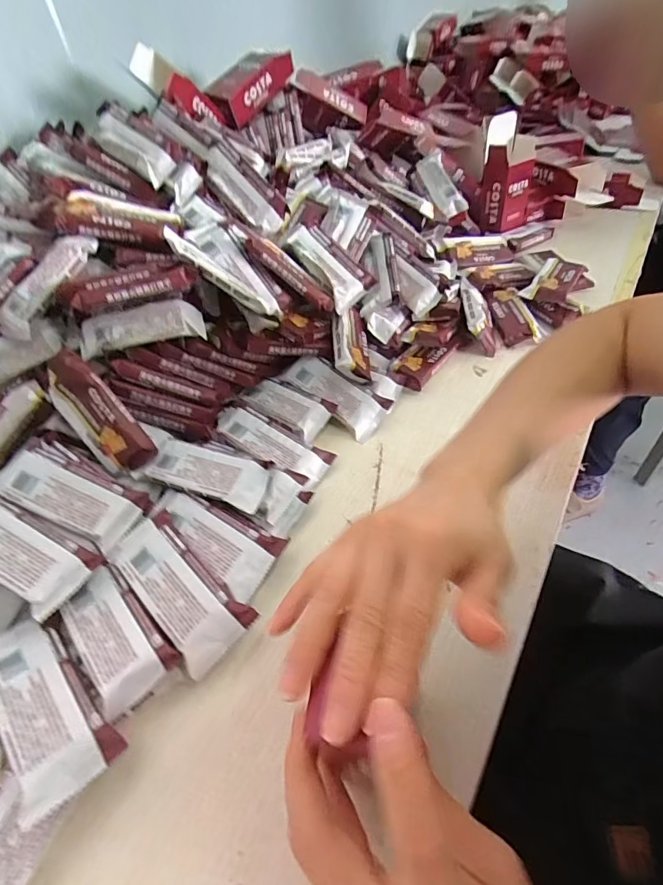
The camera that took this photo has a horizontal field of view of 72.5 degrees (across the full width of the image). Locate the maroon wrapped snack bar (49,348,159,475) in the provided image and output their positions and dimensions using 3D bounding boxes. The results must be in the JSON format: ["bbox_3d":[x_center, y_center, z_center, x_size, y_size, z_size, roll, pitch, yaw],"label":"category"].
[{"bbox_3d":[-0.201,-0.022,0.386,0.050,0.112,0.010,-36,5,15],"label":"maroon wrapped snack bar"}]

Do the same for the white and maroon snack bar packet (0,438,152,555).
[{"bbox_3d":[-0.206,0.037,0.359,0.112,0.014,0.053,27,52,5],"label":"white and maroon snack bar packet"}]

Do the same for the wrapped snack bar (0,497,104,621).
[{"bbox_3d":[-0.225,0.074,0.321,0.111,0.012,0.048,28,53,10],"label":"wrapped snack bar"}]

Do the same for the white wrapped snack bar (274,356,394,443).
[{"bbox_3d":[0.002,-0.053,0.465,0.114,0.010,0.049,37,83,15],"label":"white wrapped snack bar"}]

